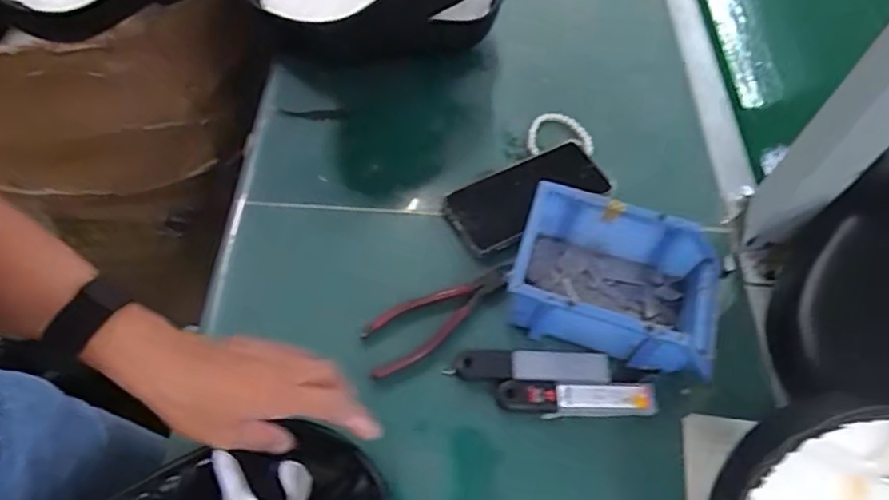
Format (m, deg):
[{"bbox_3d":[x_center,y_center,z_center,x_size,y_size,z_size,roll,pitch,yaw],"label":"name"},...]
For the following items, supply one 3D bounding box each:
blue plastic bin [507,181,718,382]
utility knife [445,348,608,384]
[{"bbox_3d":[0.146,0.027,0.518,0.169,0.067,0.112,17,58,6],"label":"blue plastic bin"},{"bbox_3d":[0.072,0.099,0.514,0.132,0.012,0.028,3,57,-3],"label":"utility knife"}]

